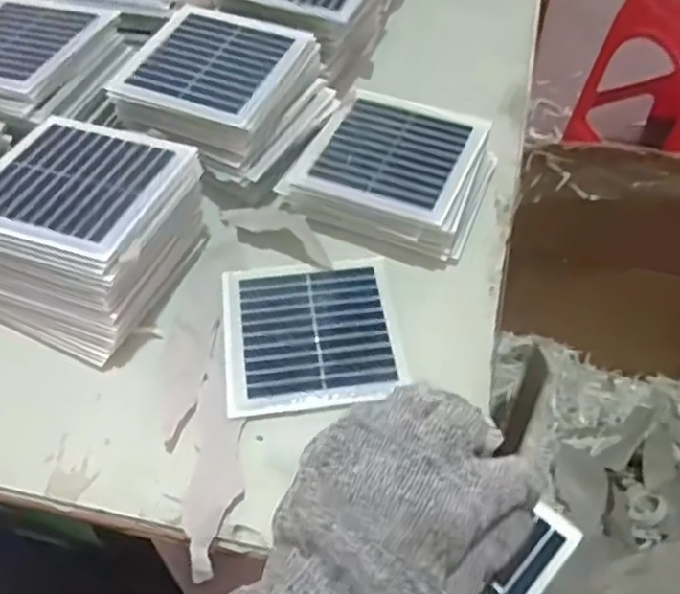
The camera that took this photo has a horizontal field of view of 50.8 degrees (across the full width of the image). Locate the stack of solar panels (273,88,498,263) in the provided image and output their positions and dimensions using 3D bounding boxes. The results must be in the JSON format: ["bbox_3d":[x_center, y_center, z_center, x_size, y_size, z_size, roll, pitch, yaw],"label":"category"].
[{"bbox_3d":[0.032,-0.077,0.440,0.110,0.034,0.093,19,55,14],"label":"stack of solar panels"}]

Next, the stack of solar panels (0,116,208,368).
[{"bbox_3d":[-0.138,-0.038,0.385,0.097,0.070,0.111,17,54,13],"label":"stack of solar panels"}]

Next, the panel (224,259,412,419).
[{"bbox_3d":[-0.015,0.019,0.390,0.093,0.004,0.093,-6,53,-4],"label":"panel"}]

